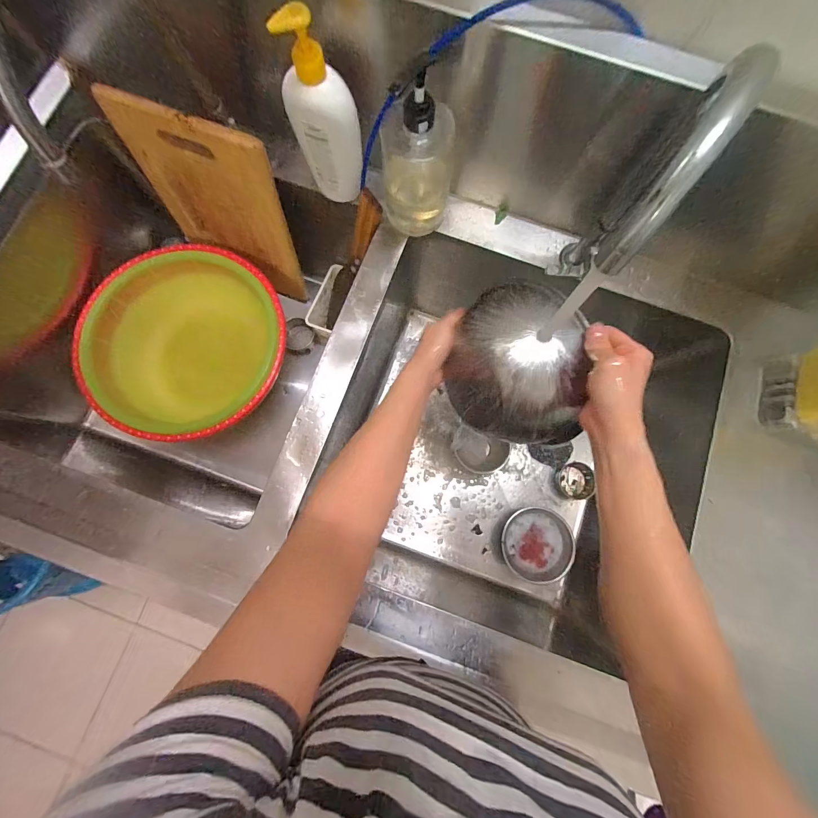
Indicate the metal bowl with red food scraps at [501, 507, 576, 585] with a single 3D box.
[{"bbox_3d":[0.252,0.268,0.700,0.139,0.036,0.131,0,80,-1],"label":"metal bowl with red food scraps"}]

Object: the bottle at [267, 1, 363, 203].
[{"bbox_3d":[-0.103,-0.350,0.432,0.081,0.205,0.046,-13,80,-3],"label":"bottle"}]

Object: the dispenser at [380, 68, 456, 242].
[{"bbox_3d":[0.011,-0.322,0.462,0.094,0.179,0.087,7,80,0],"label":"dispenser"}]

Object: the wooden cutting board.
[{"bbox_3d":[-0.330,-0.344,0.627,0.253,0.342,0.023,23,71,0],"label":"wooden cutting board"}]

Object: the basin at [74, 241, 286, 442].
[{"bbox_3d":[-0.416,-0.125,0.682,0.364,0.114,0.377,0,80,-1],"label":"basin"}]

